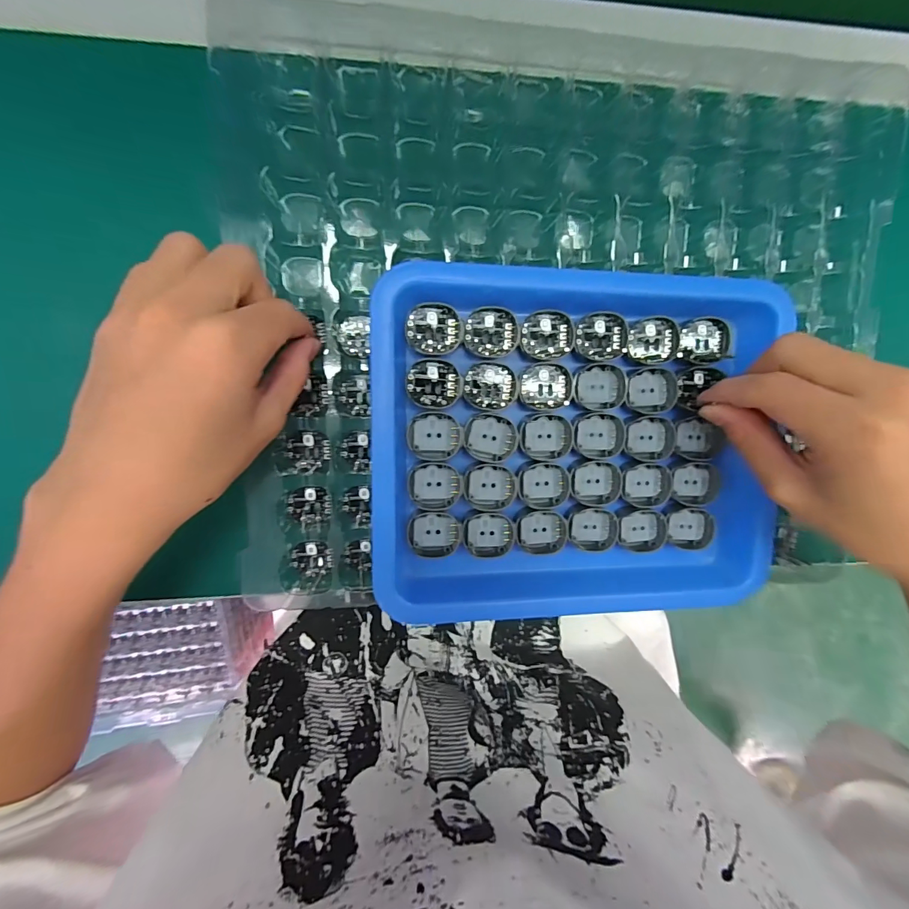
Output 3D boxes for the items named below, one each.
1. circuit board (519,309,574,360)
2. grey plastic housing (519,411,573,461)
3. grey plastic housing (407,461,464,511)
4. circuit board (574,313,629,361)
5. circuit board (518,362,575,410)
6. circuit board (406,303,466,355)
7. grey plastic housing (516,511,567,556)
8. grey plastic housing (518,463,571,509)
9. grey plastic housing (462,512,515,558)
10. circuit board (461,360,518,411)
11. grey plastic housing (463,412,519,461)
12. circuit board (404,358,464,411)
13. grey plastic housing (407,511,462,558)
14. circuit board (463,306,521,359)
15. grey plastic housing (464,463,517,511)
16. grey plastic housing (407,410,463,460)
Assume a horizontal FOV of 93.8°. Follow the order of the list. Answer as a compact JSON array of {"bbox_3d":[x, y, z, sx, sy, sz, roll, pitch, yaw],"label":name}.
[{"bbox_3d":[0.048,-0.062,0.221,0.028,0.004,0.024,-7,97,-6],"label":"circuit board"},{"bbox_3d":[0.050,-0.010,0.230,0.029,0.004,0.026,-7,97,-6],"label":"grey plastic housing"},{"bbox_3d":[-0.010,0.017,0.225,0.028,0.004,0.025,-4,96,-6],"label":"grey plastic housing"},{"bbox_3d":[0.078,-0.063,0.226,0.028,0.004,0.024,2,96,-7],"label":"circuit board"},{"bbox_3d":[0.049,-0.036,0.225,0.028,0.004,0.024,-9,97,-6],"label":"circuit board"},{"bbox_3d":[-0.010,-0.063,0.213,0.028,0.005,0.024,-7,97,-6],"label":"circuit board"},{"bbox_3d":[0.049,0.044,0.235,0.028,0.004,0.025,-3,96,-6],"label":"grey plastic housing"},{"bbox_3d":[0.050,0.017,0.233,0.028,0.004,0.025,-5,96,-6],"label":"grey plastic housing"},{"bbox_3d":[0.019,0.044,0.231,0.027,0.004,0.025,-5,96,-6],"label":"grey plastic housing"},{"bbox_3d":[0.019,-0.036,0.221,0.029,0.004,0.024,5,95,-7],"label":"circuit board"},{"bbox_3d":[0.020,-0.009,0.226,0.029,0.004,0.024,12,94,-8],"label":"grey plastic housing"},{"bbox_3d":[-0.010,-0.036,0.218,0.028,0.004,0.024,-6,97,-6],"label":"circuit board"},{"bbox_3d":[-0.011,0.043,0.228,0.028,0.004,0.025,-4,96,-6],"label":"grey plastic housing"},{"bbox_3d":[0.019,-0.063,0.218,0.029,0.004,0.024,4,95,-7],"label":"circuit board"},{"bbox_3d":[0.020,0.018,0.228,0.028,0.004,0.025,-5,96,-6],"label":"grey plastic housing"},{"bbox_3d":[-0.010,-0.009,0.221,0.027,0.004,0.025,-1,96,-6],"label":"grey plastic housing"}]

